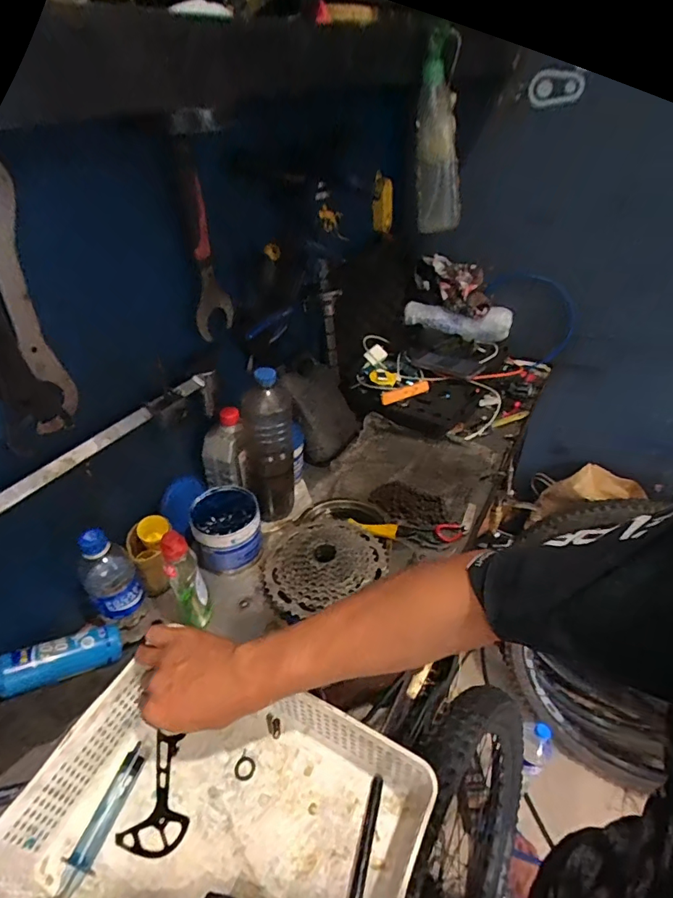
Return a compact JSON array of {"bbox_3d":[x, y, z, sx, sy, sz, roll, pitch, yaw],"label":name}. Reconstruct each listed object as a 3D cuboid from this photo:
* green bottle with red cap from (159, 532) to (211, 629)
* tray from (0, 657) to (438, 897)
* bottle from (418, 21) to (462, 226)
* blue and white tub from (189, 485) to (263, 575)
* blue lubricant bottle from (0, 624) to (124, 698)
[{"bbox_3d":[-0.198,0.174,0.636,0.044,0.169,0.049,-17,41,-18],"label":"green bottle with red cap"},{"bbox_3d":[-0.109,0.344,0.435,0.318,0.102,0.245,17,42,22],"label":"tray"},{"bbox_3d":[0.148,-0.431,0.671,0.069,0.227,0.069,6,38,9],"label":"bottle"},{"bbox_3d":[-0.167,0.126,0.743,0.097,0.103,0.106,-1,39,1],"label":"blue and white tub"},{"bbox_3d":[-0.342,0.255,0.575,0.155,0.033,0.040,-7,35,-35],"label":"blue lubricant bottle"}]

